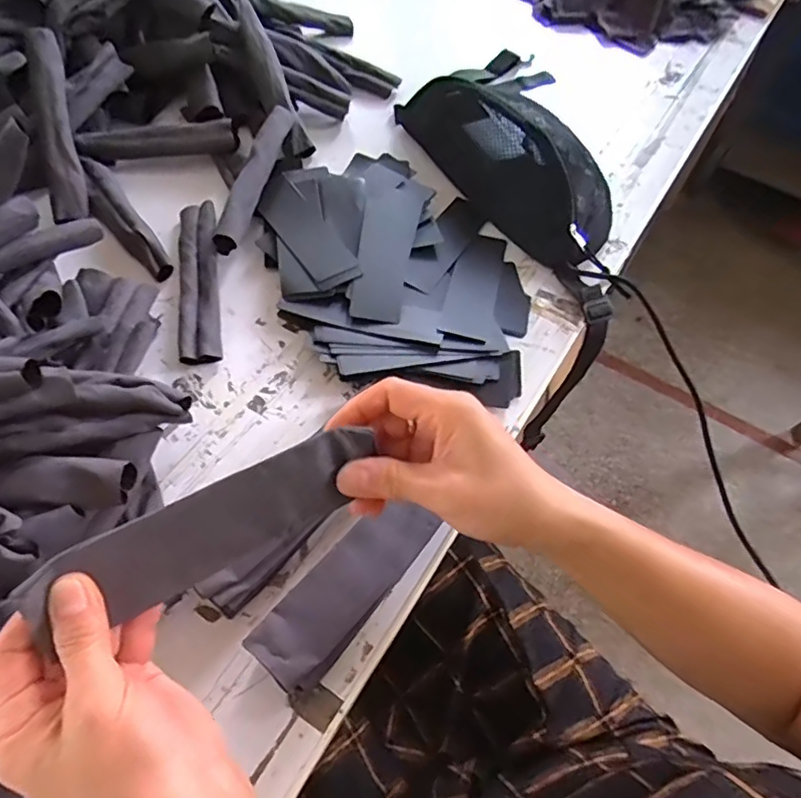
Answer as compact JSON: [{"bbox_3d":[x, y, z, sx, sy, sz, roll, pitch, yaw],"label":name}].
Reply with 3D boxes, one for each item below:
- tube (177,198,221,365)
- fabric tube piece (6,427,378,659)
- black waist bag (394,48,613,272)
[{"bbox_3d":[-0.188,-0.113,0.538,0.036,0.017,0.186,-8,60,-8],"label":"tube"},{"bbox_3d":[-0.090,0.066,0.290,0.173,0.012,0.043,-25,106,-15],"label":"fabric tube piece"},{"bbox_3d":[0.132,-0.269,0.612,0.149,0.069,0.296,-24,64,-17],"label":"black waist bag"}]

